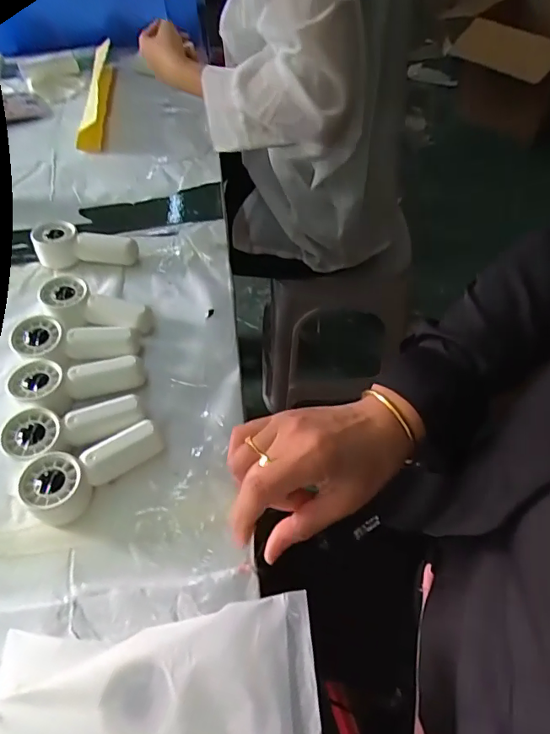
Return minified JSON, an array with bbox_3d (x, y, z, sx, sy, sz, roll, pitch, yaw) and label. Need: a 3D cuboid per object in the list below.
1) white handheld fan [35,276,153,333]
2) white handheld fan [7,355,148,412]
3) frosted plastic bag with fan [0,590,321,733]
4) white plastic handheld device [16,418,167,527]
[{"bbox_3d":[-0.179,-0.053,0.478,0.111,0.035,0.050,18,57,14],"label":"white handheld fan"},{"bbox_3d":[-0.174,0.019,0.427,0.111,0.032,0.046,-5,54,-2],"label":"white handheld fan"},{"bbox_3d":[-0.071,0.204,0.285,0.188,0.041,0.103,-5,54,-2],"label":"frosted plastic bag with fan"},{"bbox_3d":[-0.139,0.083,0.380,0.106,0.031,0.046,-24,57,-15],"label":"white plastic handheld device"}]

